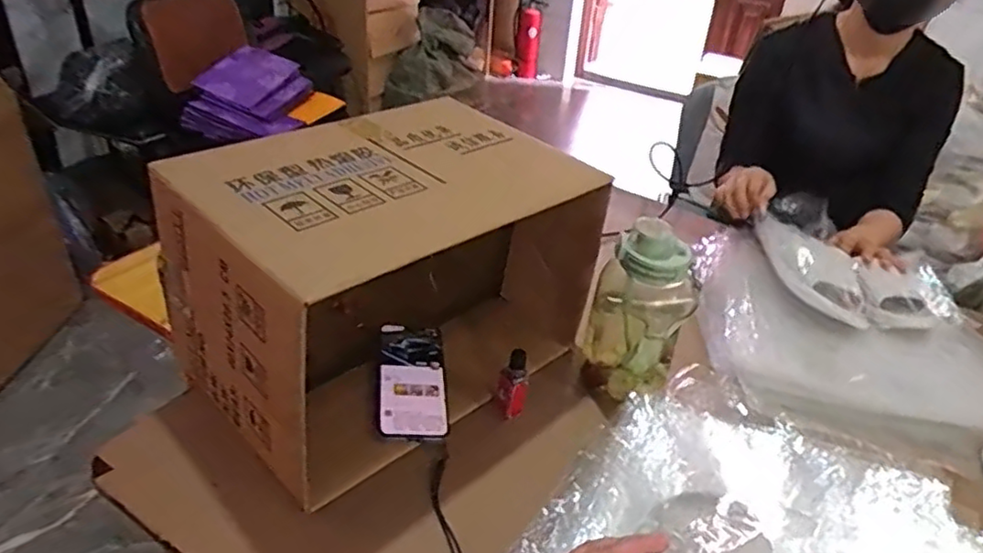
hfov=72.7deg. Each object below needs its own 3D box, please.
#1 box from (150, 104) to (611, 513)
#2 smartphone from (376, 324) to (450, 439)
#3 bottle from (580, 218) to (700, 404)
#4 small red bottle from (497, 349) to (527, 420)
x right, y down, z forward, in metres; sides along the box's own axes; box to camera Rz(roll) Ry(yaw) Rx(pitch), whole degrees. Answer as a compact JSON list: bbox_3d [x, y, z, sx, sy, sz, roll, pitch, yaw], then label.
[{"bbox_3d":[-0.108,0.001,0.751,0.408,0.265,0.286,-24,43,-36],"label":"box"},{"bbox_3d":[-0.090,0.114,0.751,0.075,0.010,0.152,5,41,-14],"label":"smartphone"},{"bbox_3d":[0.166,0.045,0.750,0.111,0.207,0.096,11,34,10],"label":"bottle"},{"bbox_3d":[0.024,0.117,0.734,0.032,0.076,0.030,6,33,2],"label":"small red bottle"}]

